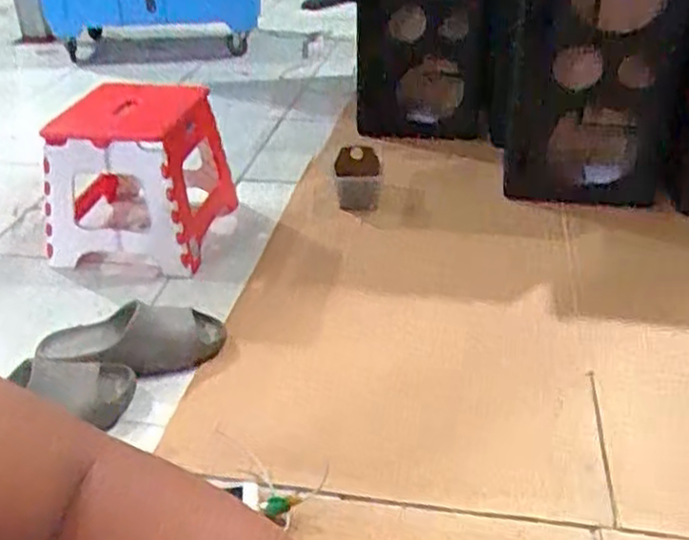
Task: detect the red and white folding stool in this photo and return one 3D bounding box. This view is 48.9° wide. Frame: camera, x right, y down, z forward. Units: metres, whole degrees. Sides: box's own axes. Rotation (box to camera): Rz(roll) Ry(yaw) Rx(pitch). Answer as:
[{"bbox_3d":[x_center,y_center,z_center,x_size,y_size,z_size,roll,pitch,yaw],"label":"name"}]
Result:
[{"bbox_3d":[-0.383,-0.185,1.445,0.270,0.268,0.305,4,32,7],"label":"red and white folding stool"}]

